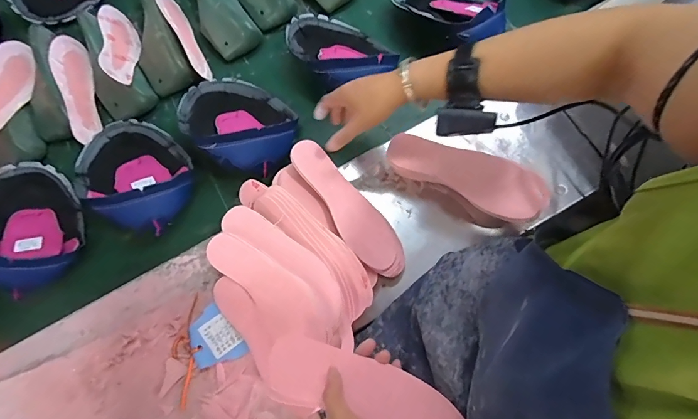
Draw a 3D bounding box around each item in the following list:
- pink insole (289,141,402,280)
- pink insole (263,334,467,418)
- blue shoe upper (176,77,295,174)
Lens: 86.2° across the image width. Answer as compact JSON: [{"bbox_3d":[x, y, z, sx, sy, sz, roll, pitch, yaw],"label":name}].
[{"bbox_3d":[-0.003,-0.001,0.553,0.233,0.014,0.089,45,48,-2],"label":"pink insole"},{"bbox_3d":[0.015,0.196,0.403,0.224,0.011,0.073,19,45,17],"label":"pink insole"},{"bbox_3d":[-0.190,-0.156,0.618,0.203,0.079,0.154,35,76,7],"label":"blue shoe upper"}]

